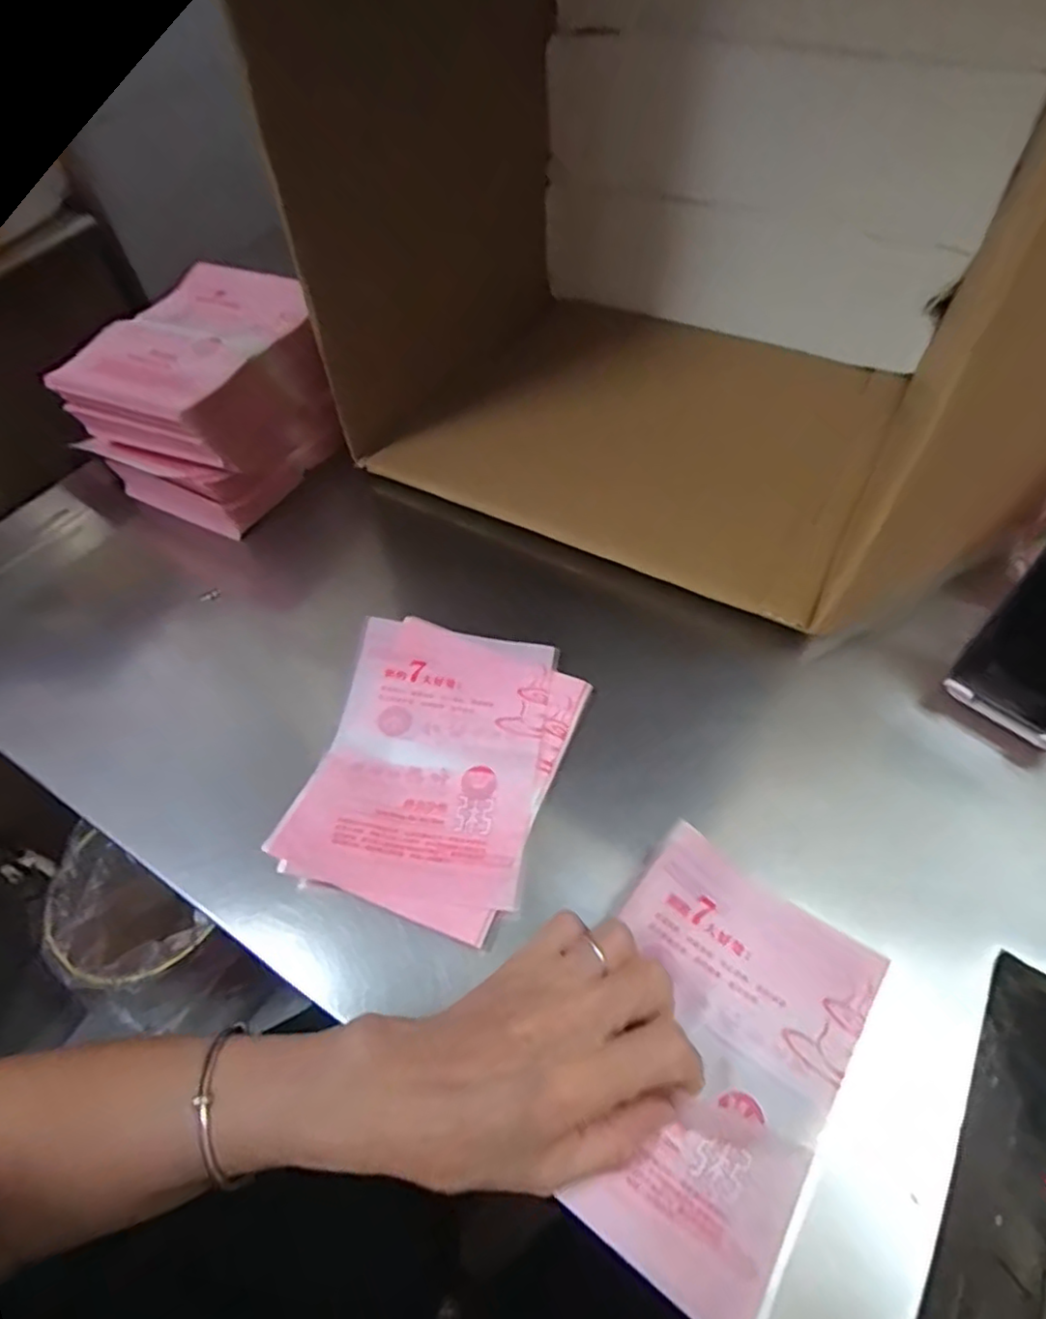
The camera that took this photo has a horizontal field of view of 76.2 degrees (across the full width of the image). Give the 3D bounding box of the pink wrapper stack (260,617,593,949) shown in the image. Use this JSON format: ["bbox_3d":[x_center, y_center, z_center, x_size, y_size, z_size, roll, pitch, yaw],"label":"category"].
[{"bbox_3d":[-0.048,0.056,0.378,0.131,0.018,0.168,13,57,12],"label":"pink wrapper stack"}]

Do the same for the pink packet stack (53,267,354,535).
[{"bbox_3d":[-0.236,-0.203,0.513,0.134,0.101,0.168,28,62,21],"label":"pink packet stack"}]

